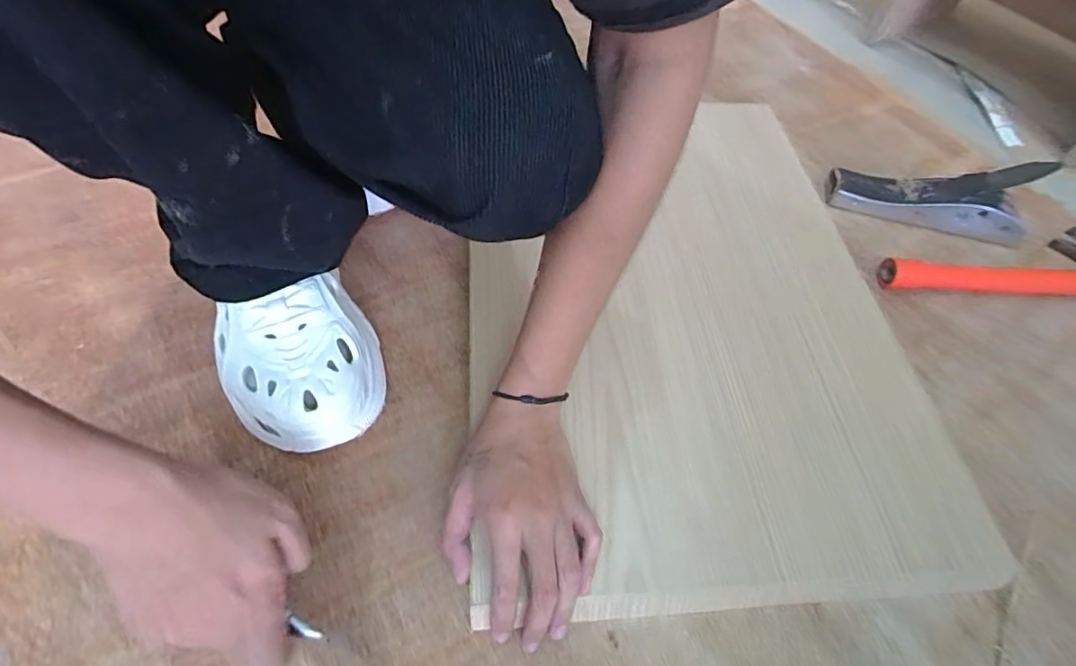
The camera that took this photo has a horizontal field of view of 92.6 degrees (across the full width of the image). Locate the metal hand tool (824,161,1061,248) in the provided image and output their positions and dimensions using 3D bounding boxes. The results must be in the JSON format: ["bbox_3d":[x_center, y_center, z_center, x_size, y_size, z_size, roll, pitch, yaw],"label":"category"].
[{"bbox_3d":[0.423,-0.157,0.546,0.198,0.075,0.054,13,56,3],"label":"metal hand tool"}]

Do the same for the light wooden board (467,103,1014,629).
[{"bbox_3d":[0.129,-0.032,0.472,0.379,0.016,0.499,-2,59,-5],"label":"light wooden board"}]

